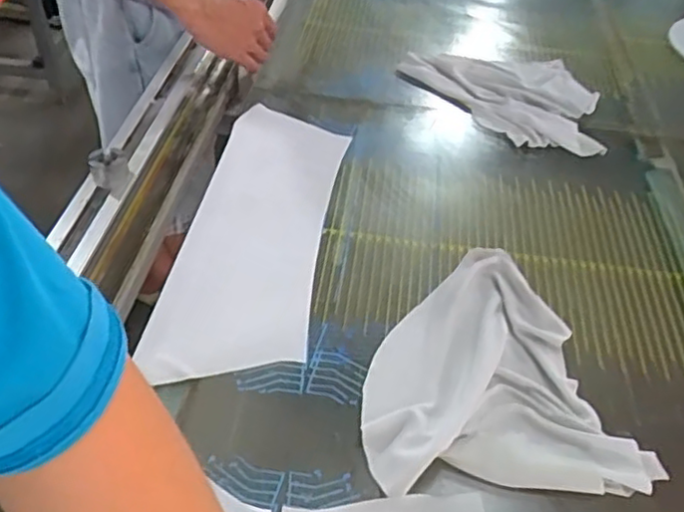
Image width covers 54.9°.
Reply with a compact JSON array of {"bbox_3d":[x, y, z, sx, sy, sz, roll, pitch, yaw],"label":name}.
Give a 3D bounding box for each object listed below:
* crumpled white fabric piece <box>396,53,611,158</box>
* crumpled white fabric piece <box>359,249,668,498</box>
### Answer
[{"bbox_3d":[0.263,-0.242,0.966,0.203,0.028,0.315,-24,50,-27],"label":"crumpled white fabric piece"},{"bbox_3d":[0.126,0.095,0.607,0.222,0.019,0.259,-1,44,-6],"label":"crumpled white fabric piece"}]

